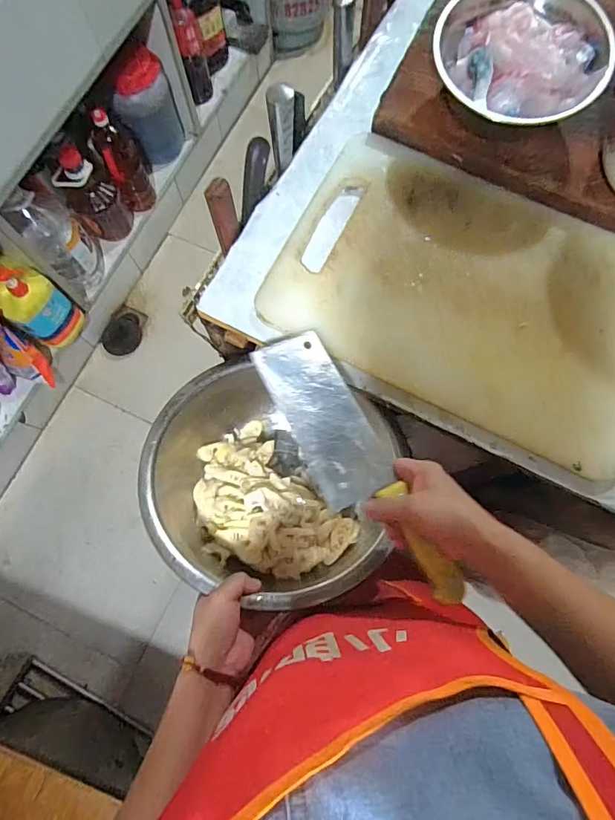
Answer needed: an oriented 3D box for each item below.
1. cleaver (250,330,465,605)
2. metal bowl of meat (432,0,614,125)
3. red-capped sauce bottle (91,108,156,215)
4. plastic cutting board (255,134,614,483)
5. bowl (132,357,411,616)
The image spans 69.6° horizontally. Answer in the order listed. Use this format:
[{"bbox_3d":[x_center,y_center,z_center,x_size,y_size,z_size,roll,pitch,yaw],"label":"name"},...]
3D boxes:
[{"bbox_3d":[0.043,0.045,0.414,0.078,0.019,0.283,-31,71,-7],"label":"cleaver"},{"bbox_3d":[0.241,-0.405,0.500,0.191,0.061,0.164,20,77,5],"label":"metal bowl of meat"},{"bbox_3d":[-0.523,-0.699,1.270,0.095,0.284,0.096,-24,77,-6],"label":"red-capped sauce bottle"},{"bbox_3d":[0.190,-0.140,0.508,0.432,0.018,0.298,25,77,6],"label":"plastic cutting board"},{"bbox_3d":[-0.045,0.085,0.532,0.286,0.133,0.236,15,76,4],"label":"bowl"}]

